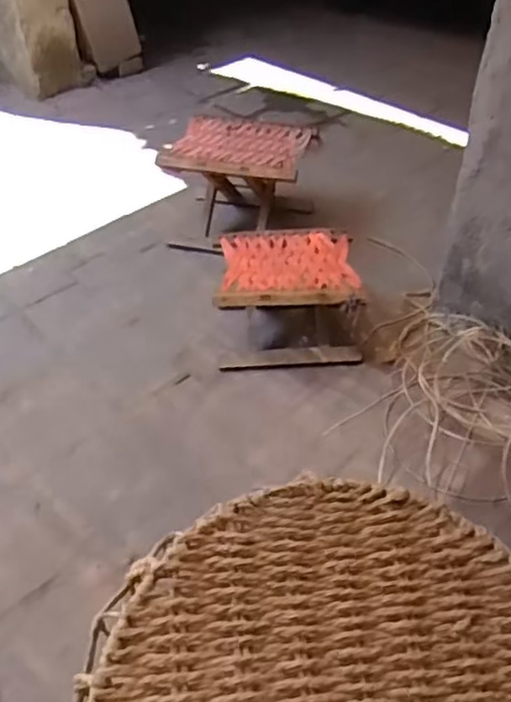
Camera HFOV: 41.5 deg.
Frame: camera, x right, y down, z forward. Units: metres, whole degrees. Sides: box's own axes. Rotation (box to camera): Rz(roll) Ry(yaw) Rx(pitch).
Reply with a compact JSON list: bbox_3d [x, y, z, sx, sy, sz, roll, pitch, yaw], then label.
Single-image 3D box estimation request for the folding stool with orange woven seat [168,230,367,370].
[{"bbox_3d":[0.053,-0.099,1.362,0.296,0.190,0.242,-4,40,-2],"label":"folding stool with orange woven seat"}]

